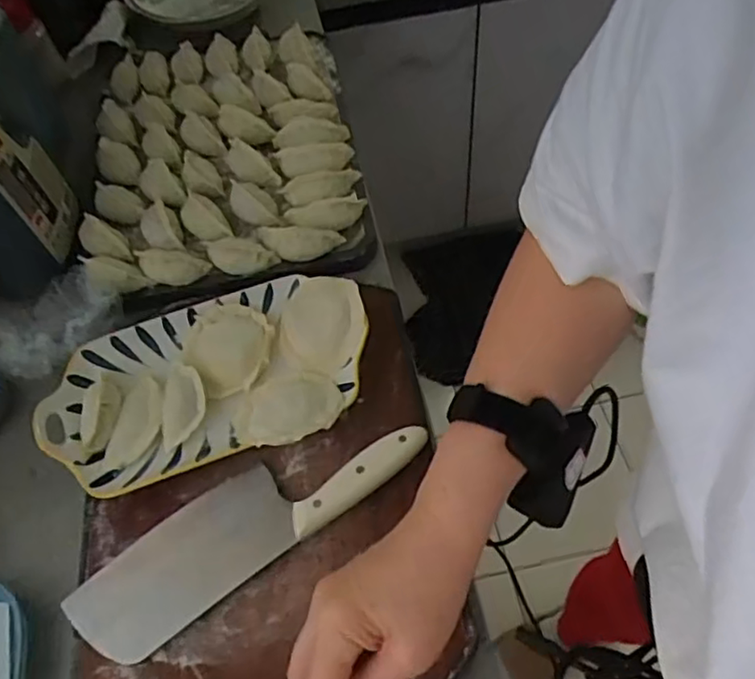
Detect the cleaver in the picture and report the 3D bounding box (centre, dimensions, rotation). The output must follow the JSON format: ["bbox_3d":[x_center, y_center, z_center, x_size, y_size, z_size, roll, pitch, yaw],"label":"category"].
[{"bbox_3d":[-0.100,0.140,0.507,0.287,0.021,0.080,-32,61,-15],"label":"cleaver"}]

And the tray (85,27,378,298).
[{"bbox_3d":[-0.178,-0.232,0.718,0.285,0.040,0.372,-11,57,-2],"label":"tray"}]

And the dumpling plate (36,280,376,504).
[{"bbox_3d":[-0.145,0.035,0.565,0.286,0.036,0.166,-17,58,-6],"label":"dumpling plate"}]

